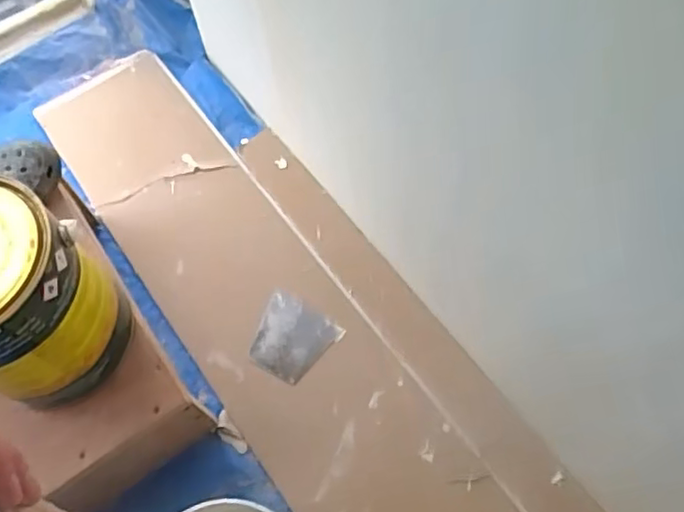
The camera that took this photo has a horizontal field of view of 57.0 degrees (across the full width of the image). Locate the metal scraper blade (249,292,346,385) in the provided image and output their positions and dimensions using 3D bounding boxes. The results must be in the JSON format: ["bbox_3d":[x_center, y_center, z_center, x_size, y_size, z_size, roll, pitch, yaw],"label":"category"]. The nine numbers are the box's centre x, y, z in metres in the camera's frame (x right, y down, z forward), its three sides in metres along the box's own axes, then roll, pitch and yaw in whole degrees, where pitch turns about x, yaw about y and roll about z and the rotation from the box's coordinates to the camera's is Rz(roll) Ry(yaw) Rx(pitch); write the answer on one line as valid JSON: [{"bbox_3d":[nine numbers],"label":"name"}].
[{"bbox_3d":[-0.070,0.115,0.857,0.107,0.004,0.101,30,75,13],"label":"metal scraper blade"}]

